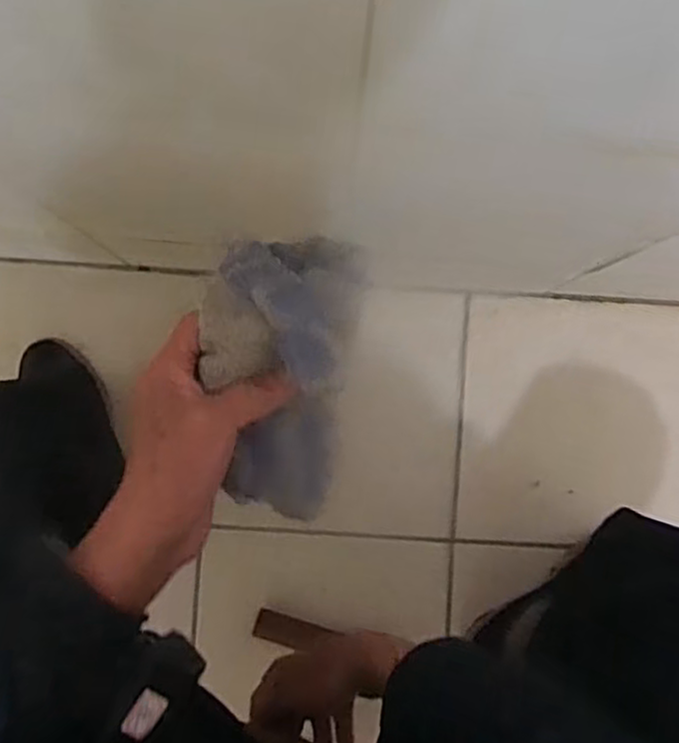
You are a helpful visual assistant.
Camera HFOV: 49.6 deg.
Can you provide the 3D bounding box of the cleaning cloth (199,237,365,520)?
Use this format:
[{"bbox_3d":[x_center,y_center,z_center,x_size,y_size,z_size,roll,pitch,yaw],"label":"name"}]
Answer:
[{"bbox_3d":[-0.037,0.002,0.417,0.081,0.087,0.162,10,91,-1],"label":"cleaning cloth"}]

